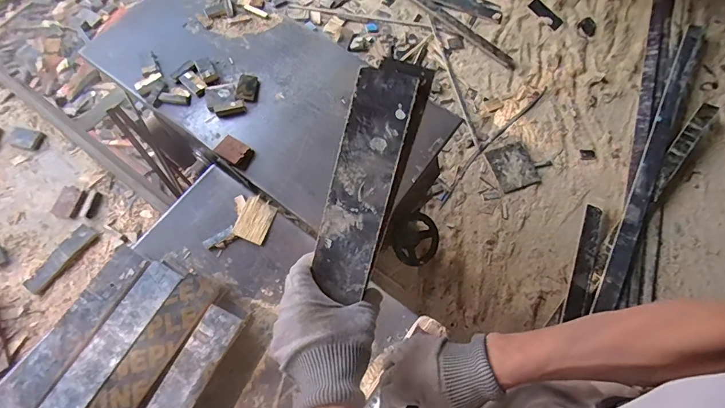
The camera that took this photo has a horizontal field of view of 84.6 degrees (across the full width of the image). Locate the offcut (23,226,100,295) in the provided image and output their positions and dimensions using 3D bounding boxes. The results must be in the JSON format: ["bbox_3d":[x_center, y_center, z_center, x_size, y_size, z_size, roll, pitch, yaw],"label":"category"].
[{"bbox_3d":[-0.629,0.114,0.831,0.046,0.018,0.159,34,73,13],"label":"offcut"}]

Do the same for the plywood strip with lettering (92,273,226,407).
[{"bbox_3d":[-0.363,0.283,0.639,0.068,0.014,0.370,31,74,5],"label":"plywood strip with lettering"}]

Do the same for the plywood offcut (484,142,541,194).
[{"bbox_3d":[0.654,-0.159,1.733,0.186,0.023,0.204,-17,76,-14],"label":"plywood offcut"}]

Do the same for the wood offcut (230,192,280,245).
[{"bbox_3d":[-0.208,0.029,0.780,0.062,0.009,0.088,23,76,-6],"label":"wood offcut"}]

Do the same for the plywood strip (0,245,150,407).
[{"bbox_3d":[-0.496,0.235,0.650,0.065,0.012,0.365,30,73,7],"label":"plywood strip"}]

